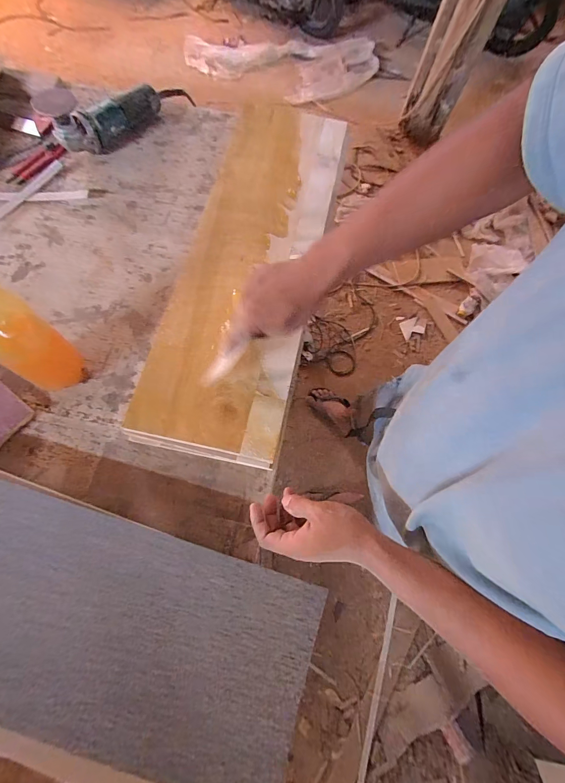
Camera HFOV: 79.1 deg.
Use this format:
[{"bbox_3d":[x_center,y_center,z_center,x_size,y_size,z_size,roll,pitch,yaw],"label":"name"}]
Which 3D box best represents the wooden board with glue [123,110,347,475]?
[{"bbox_3d":[-0.048,-0.262,0.642,0.233,0.048,0.765,12,69,1],"label":"wooden board with glue"}]

